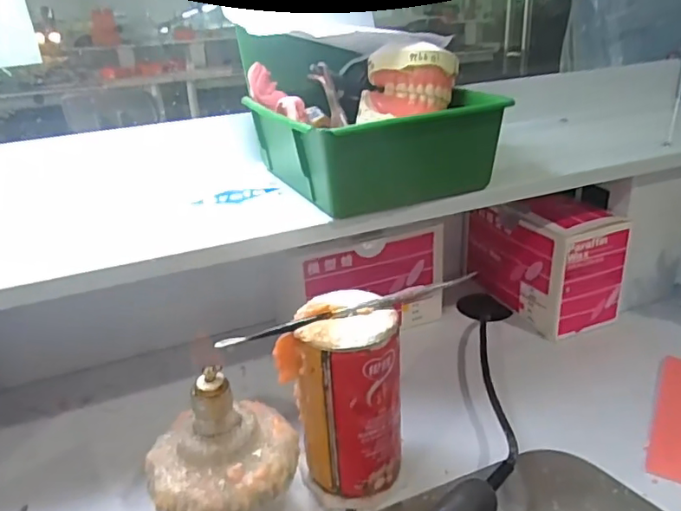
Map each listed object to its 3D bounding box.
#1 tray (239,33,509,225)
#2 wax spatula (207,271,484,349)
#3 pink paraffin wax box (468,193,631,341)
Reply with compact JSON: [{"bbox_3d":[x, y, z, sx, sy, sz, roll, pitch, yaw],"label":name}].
[{"bbox_3d":[0.019,-0.107,0.449,0.150,0.100,0.171,-14,26,-21],"label":"tray"},{"bbox_3d":[0.007,0.034,0.344,0.164,0.008,0.009,-11,25,-15],"label":"wax spatula"},{"bbox_3d":[0.202,-0.004,0.578,0.084,0.114,0.153,-14,26,-22],"label":"pink paraffin wax box"}]

